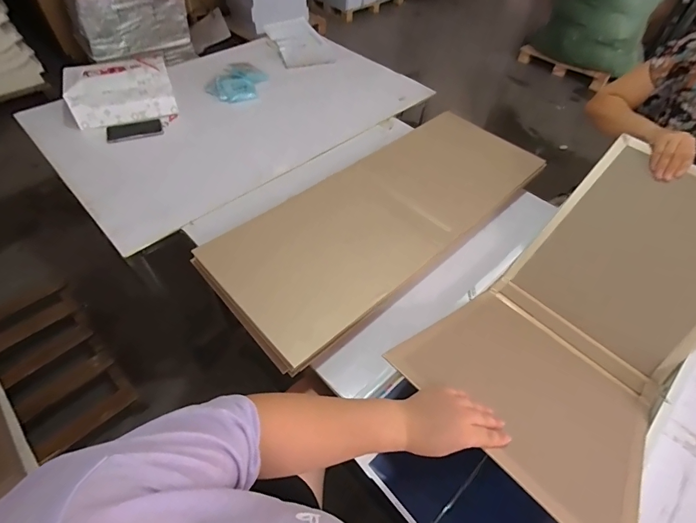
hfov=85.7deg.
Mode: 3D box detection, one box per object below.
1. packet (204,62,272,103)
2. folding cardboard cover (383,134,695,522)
[{"bbox_3d":[-0.409,-0.676,1.413,0.172,0.037,0.284,10,52,5],"label":"packet"},{"bbox_3d":[0.452,0.098,0.707,0.757,0.252,0.361,-34,61,-29],"label":"folding cardboard cover"}]

